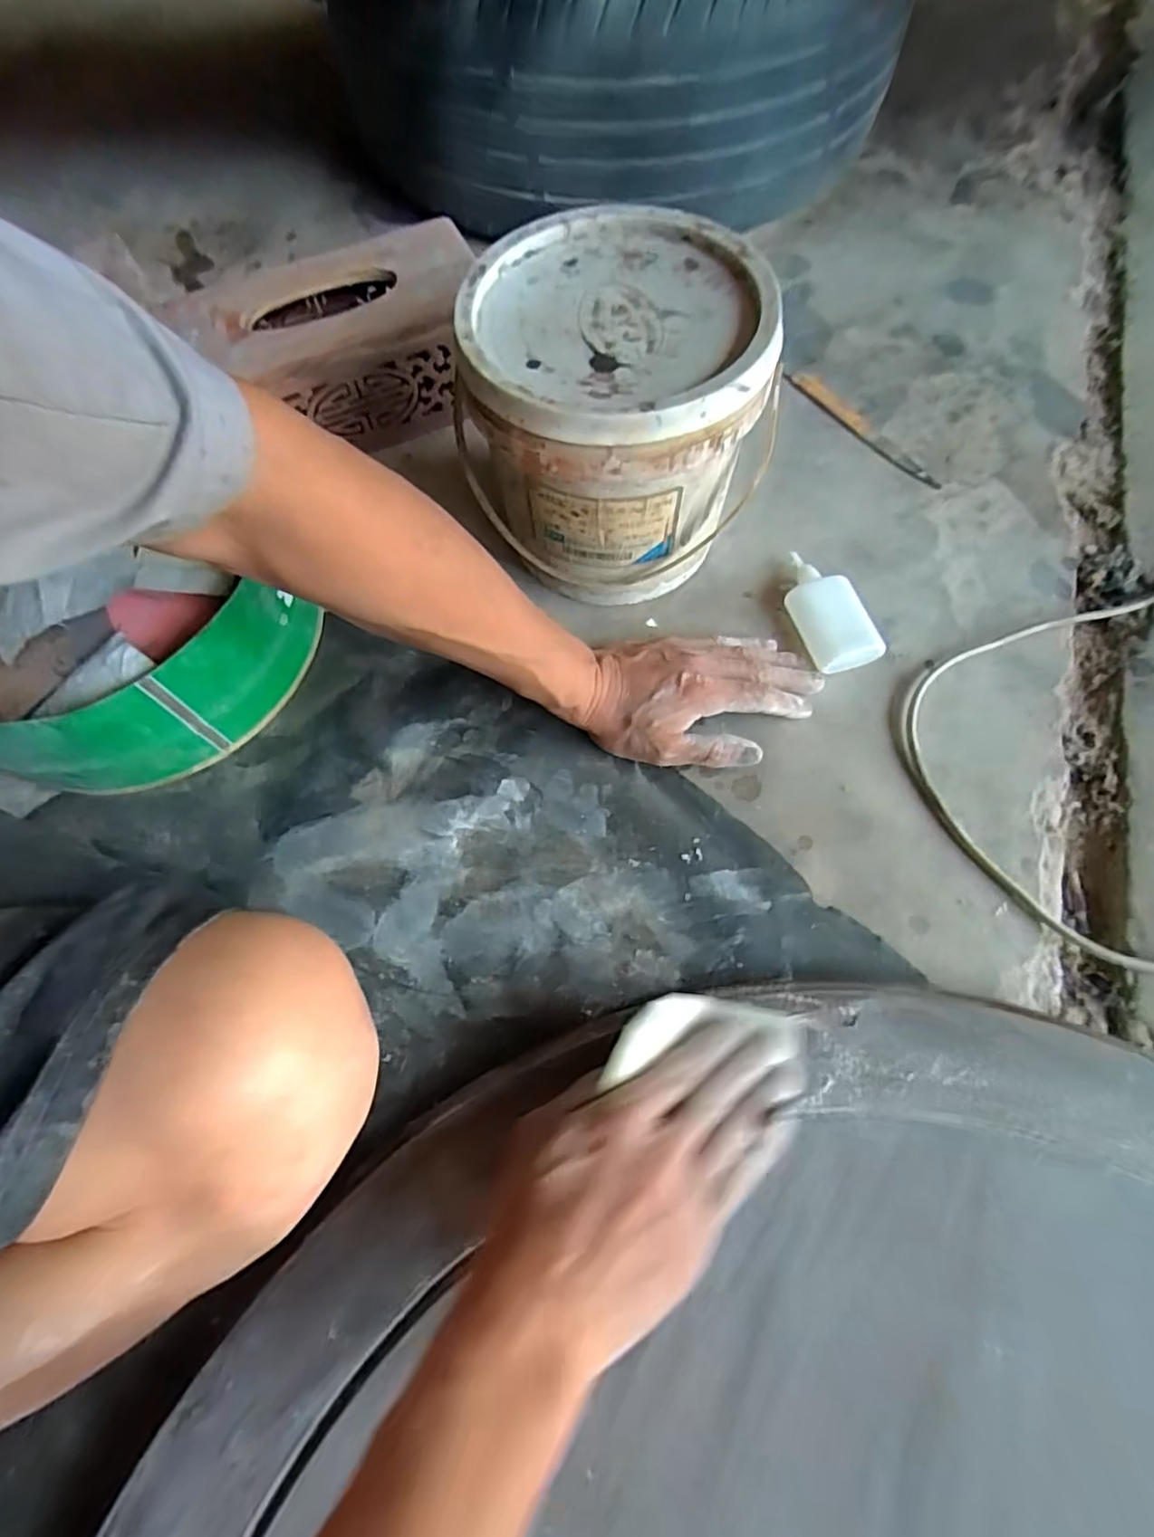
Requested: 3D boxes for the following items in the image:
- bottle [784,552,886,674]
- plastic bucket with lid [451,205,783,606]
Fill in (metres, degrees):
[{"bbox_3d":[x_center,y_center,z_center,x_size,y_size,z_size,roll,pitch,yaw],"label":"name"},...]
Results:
[{"bbox_3d":[0.182,-0.119,0.476,0.043,0.027,0.098,-20,65,-7],"label":"bottle"},{"bbox_3d":[0.023,-0.232,0.451,0.183,0.182,0.179,-1,65,2],"label":"plastic bucket with lid"}]

